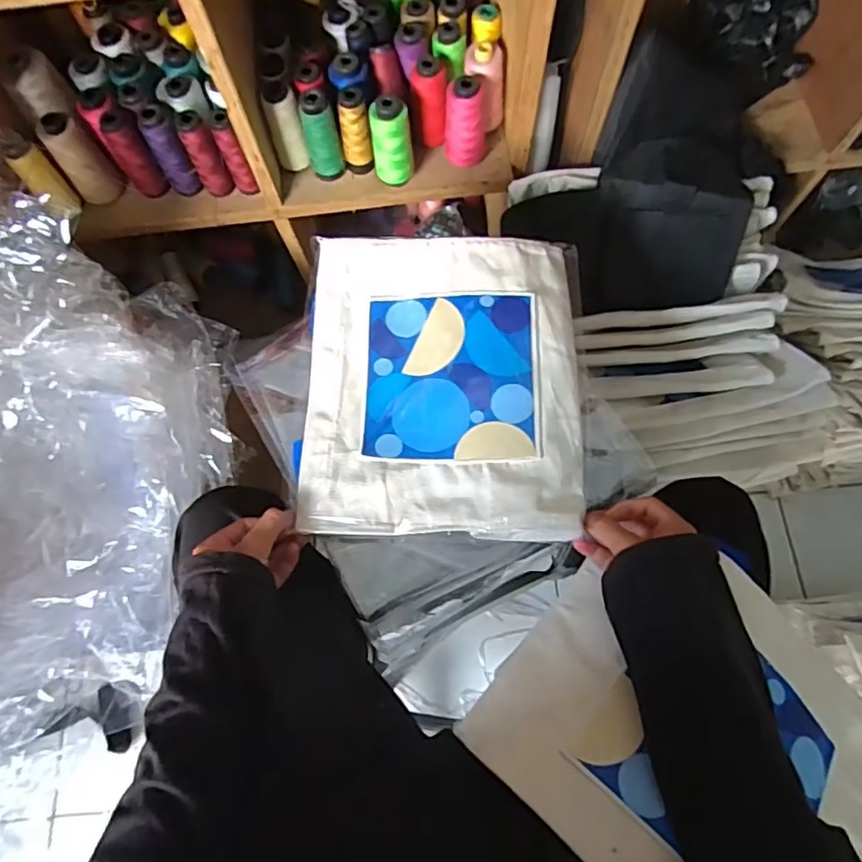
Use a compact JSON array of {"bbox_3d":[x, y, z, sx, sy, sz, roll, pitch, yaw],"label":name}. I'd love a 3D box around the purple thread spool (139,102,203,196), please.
[{"bbox_3d":[-0.336,-0.358,0.753,0.039,0.108,0.043,-32,74,-9],"label":"purple thread spool"}]

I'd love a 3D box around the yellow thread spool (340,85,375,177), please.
[{"bbox_3d":[-0.098,-0.384,0.753,0.034,0.111,0.033,0,72,1],"label":"yellow thread spool"}]

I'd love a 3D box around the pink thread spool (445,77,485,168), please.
[{"bbox_3d":[0.045,-0.399,0.757,0.054,0.108,0.045,3,72,2],"label":"pink thread spool"}]

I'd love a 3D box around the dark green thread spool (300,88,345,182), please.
[{"bbox_3d":[-0.140,-0.378,0.759,0.041,0.119,0.042,0,72,1],"label":"dark green thread spool"}]

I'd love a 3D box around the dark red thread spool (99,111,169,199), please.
[{"bbox_3d":[-0.383,-0.355,0.755,0.043,0.104,0.054,-32,74,-9],"label":"dark red thread spool"}]

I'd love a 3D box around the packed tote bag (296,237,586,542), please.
[{"bbox_3d":[0.012,-0.049,0.524,0.248,0.027,0.282,2,72,2],"label":"packed tote bag"}]

